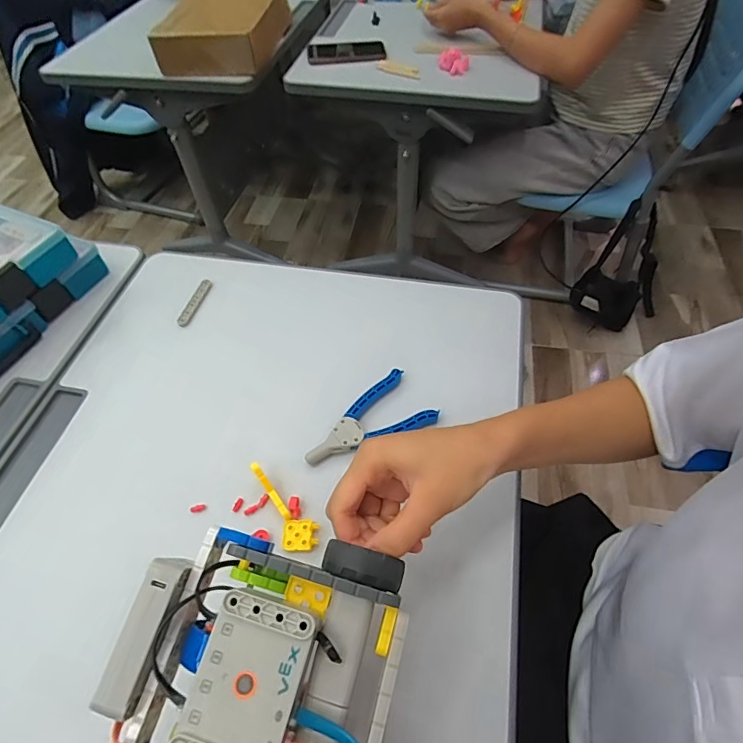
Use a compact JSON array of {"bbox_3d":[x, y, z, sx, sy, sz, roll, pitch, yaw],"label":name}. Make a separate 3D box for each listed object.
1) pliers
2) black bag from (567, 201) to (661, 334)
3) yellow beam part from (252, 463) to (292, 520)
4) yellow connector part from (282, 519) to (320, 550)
[{"bbox_3d":[-0.007,0.043,0.452,0.130,0.011,0.066,-19,56,-11],"label":"pliers"},{"bbox_3d":[0.685,-0.251,1.234,0.206,0.305,0.191,32,61,22],"label":"black bag"},{"bbox_3d":[-0.089,0.106,0.405,0.008,0.007,0.058,-33,80,-20],"label":"yellow beam part"},{"bbox_3d":[-0.060,0.139,0.392,0.030,0.004,0.025,0,54,2],"label":"yellow connector part"}]

